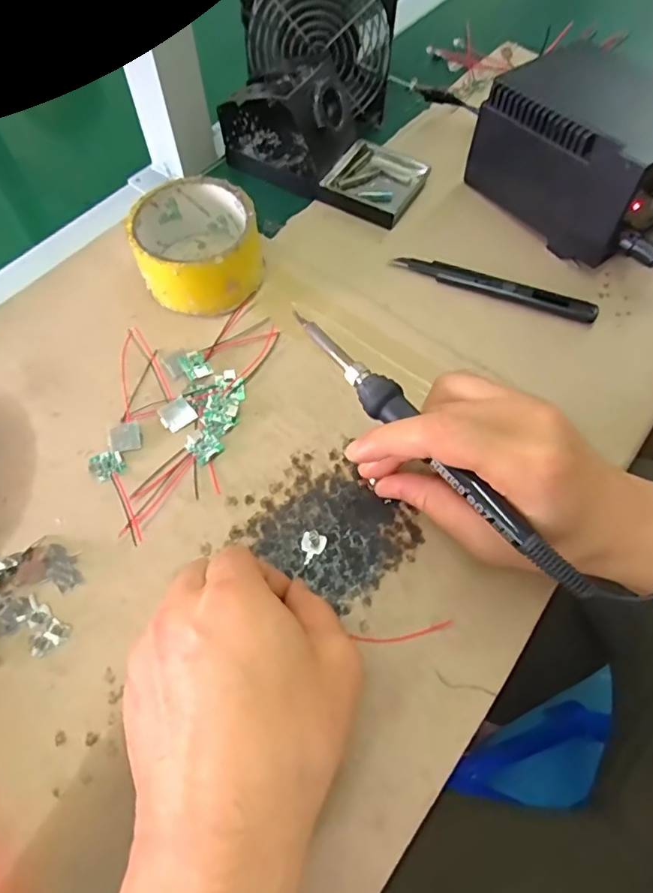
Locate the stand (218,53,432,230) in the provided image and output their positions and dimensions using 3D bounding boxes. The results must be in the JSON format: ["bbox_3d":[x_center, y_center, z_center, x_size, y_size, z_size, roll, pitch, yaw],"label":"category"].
[{"bbox_3d":[0.000,-0.251,0.415,0.164,0.076,0.082,25,66,11],"label":"stand"}]

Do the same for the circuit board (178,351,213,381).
[{"bbox_3d":[-0.087,-0.054,0.348,0.018,0.004,0.019,-24,83,-22],"label":"circuit board"}]

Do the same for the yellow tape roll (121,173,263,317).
[{"bbox_3d":[-0.089,-0.141,0.368,0.084,0.049,0.082,0,63,0],"label":"yellow tape roll"}]

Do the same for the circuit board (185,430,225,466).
[{"bbox_3d":[-0.075,0.000,0.322,0.018,0.007,0.019,-37,69,-17],"label":"circuit board"}]

